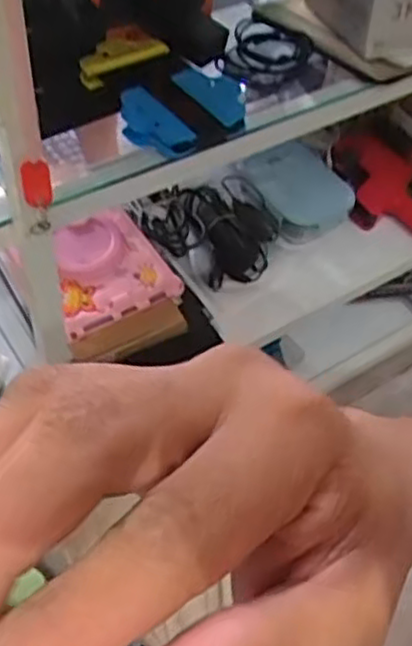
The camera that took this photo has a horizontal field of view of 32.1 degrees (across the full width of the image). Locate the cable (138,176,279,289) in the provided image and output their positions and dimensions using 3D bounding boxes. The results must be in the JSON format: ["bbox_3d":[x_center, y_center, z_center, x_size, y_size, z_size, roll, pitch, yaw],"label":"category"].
[{"bbox_3d":[0.009,-0.126,1.025,0.191,0.063,0.154,-7,54,-10],"label":"cable"}]

